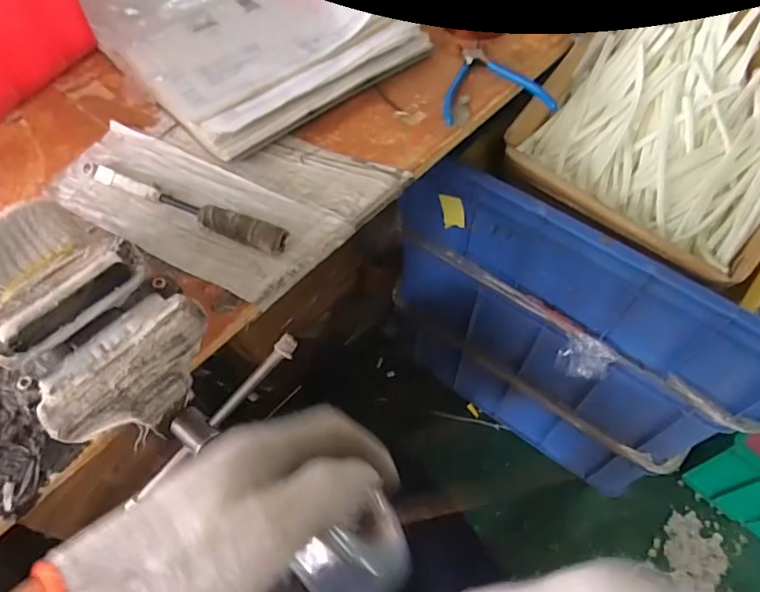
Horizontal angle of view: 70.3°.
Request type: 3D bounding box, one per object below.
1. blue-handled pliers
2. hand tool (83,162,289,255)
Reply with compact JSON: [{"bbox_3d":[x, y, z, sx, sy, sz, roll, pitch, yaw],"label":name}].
[{"bbox_3d":[0.127,-0.251,0.631,0.132,0.012,0.116,-10,60,-7],"label":"blue-handled pliers"},{"bbox_3d":[-0.198,-0.089,0.525,0.239,0.030,0.023,23,62,12],"label":"hand tool"}]

